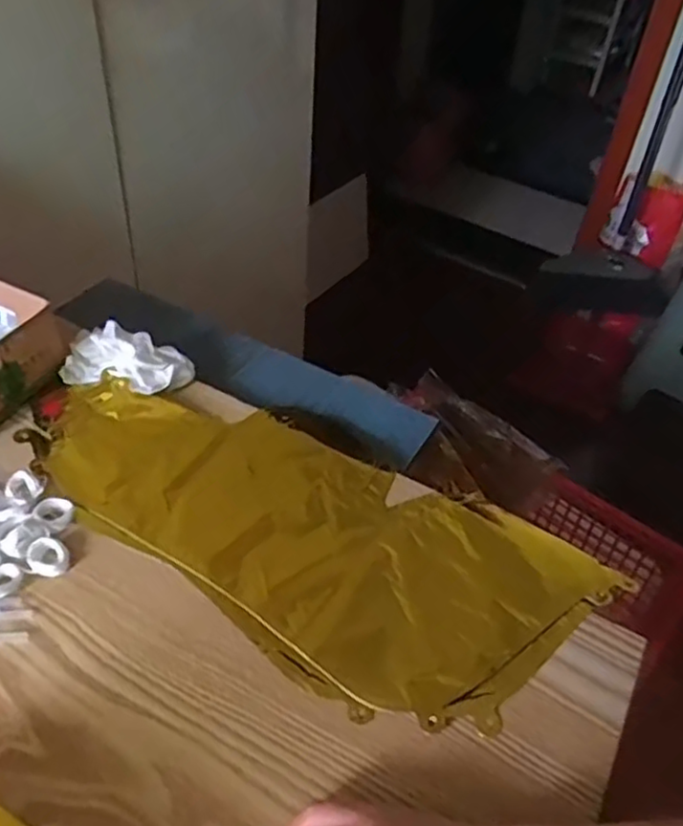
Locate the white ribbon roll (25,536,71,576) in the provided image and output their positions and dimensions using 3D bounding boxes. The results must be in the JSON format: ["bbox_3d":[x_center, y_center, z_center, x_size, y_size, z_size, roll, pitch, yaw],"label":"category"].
[{"bbox_3d":[-0.196,0.096,0.466,0.025,0.007,0.028,-30,53,-32],"label":"white ribbon roll"}]

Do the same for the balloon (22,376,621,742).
[{"bbox_3d":[-0.036,0.078,0.501,0.417,0.010,0.184,23,47,16],"label":"balloon"}]

